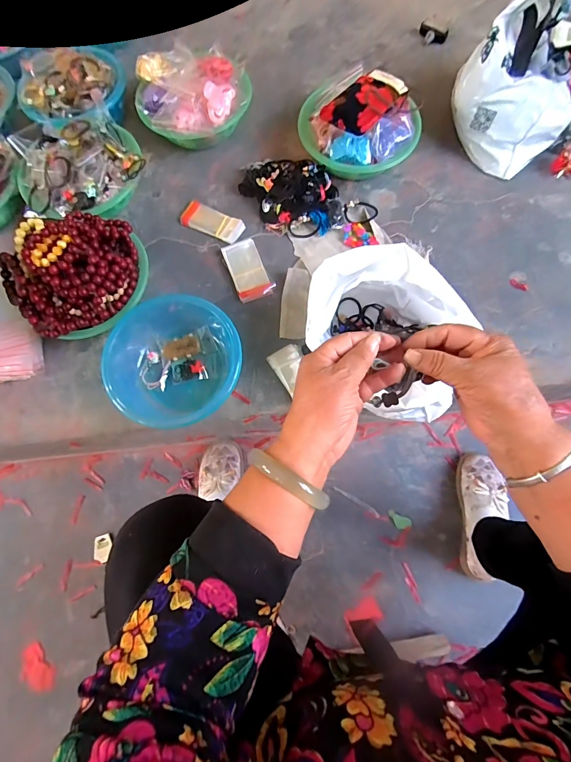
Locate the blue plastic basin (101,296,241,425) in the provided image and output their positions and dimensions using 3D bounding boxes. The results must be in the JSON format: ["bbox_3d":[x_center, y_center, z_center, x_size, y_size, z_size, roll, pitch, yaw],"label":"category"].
[{"bbox_3d":[-0.199,-0.036,0.628,0.230,0.072,0.214,0,74,1],"label":"blue plastic basin"}]

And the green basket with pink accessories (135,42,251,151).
[{"bbox_3d":[-0.193,-0.597,0.776,0.237,0.107,0.212,-31,75,-6],"label":"green basket with pink accessories"}]

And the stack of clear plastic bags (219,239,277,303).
[{"bbox_3d":[-0.073,-0.214,0.703,0.067,0.016,0.131,-20,74,-5],"label":"stack of clear plastic bags"}]

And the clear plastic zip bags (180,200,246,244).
[{"bbox_3d":[-0.149,-0.324,0.738,0.129,0.016,0.055,28,76,9],"label":"clear plastic zip bags"}]

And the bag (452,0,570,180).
[{"bbox_3d":[0.506,-0.613,0.714,0.219,0.197,0.334,42,79,12],"label":"bag"}]

